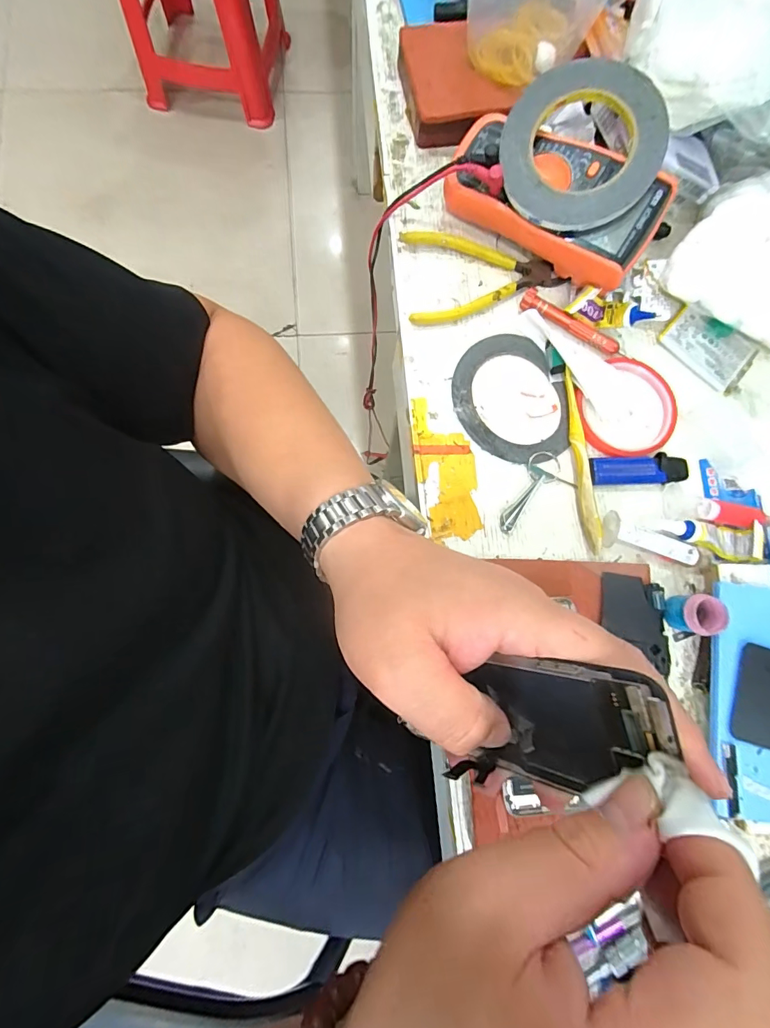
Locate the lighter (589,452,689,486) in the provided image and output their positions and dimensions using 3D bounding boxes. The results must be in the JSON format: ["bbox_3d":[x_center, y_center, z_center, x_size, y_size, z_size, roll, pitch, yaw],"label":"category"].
[{"bbox_3d":[0.217,-0.038,0.373,0.084,0.011,0.024,-3,79,-1],"label":"lighter"}]

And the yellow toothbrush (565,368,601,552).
[{"bbox_3d":[0.166,-0.047,0.371,0.013,0.009,0.156,-3,79,-1],"label":"yellow toothbrush"}]

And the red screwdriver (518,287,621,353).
[{"bbox_3d":[0.165,-0.169,0.390,0.095,0.012,0.019,31,80,5],"label":"red screwdriver"}]

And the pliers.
[{"bbox_3d":[0.087,-0.224,0.398,0.146,0.012,0.088,-12,79,-3],"label":"pliers"}]

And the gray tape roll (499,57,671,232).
[{"bbox_3d":[0.161,-0.297,0.351,0.120,0.015,0.133,45,98,3],"label":"gray tape roll"}]

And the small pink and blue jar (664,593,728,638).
[{"bbox_3d":[0.243,0.079,0.347,0.031,0.036,0.030,1,80,-4],"label":"small pink and blue jar"}]

